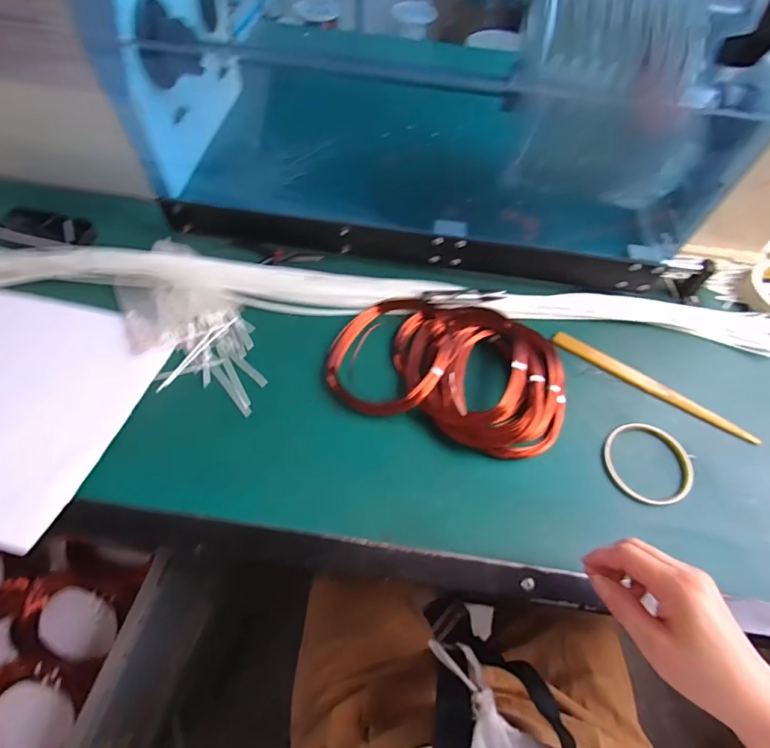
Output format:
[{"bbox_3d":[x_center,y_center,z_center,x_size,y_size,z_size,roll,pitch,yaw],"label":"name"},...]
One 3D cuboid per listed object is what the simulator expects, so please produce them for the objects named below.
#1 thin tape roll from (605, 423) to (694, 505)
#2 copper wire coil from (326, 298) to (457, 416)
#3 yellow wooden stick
[{"bbox_3d":[0.264,0.089,0.445,0.087,0.011,0.081,1,59,-2],"label":"thin tape roll"},{"bbox_3d":[0.008,-0.029,0.488,0.125,0.022,0.149,27,62,13],"label":"copper wire coil"},{"bbox_3d":[0.293,0.013,0.492,0.225,0.006,0.016,32,63,15],"label":"yellow wooden stick"}]

